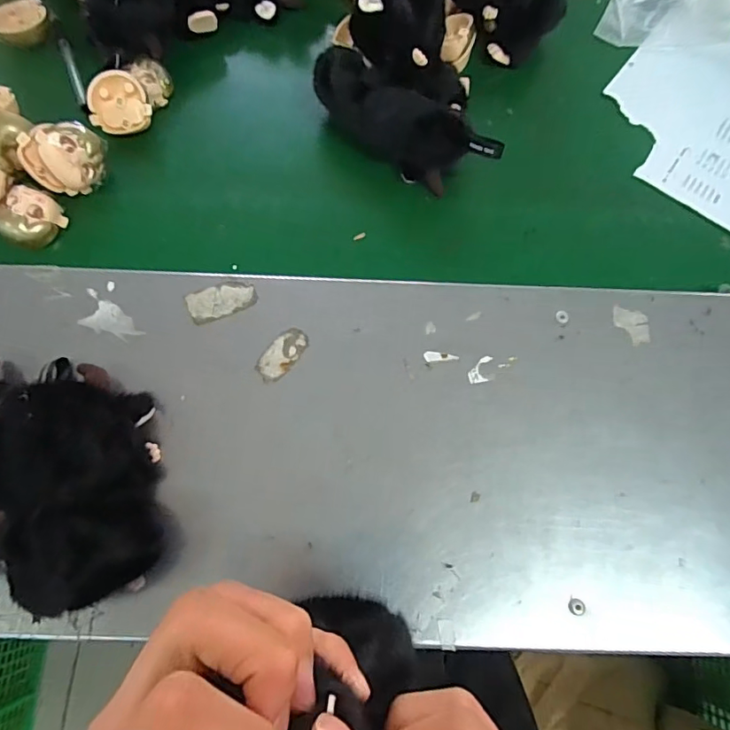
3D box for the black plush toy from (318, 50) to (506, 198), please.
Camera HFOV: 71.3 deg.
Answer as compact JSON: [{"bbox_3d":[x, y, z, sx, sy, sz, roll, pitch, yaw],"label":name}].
[{"bbox_3d":[0.029,-0.200,0.420,0.170,0.061,0.058,41,74,11],"label":"black plush toy"}]

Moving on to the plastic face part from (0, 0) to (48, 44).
[{"bbox_3d":[-0.320,-0.317,0.472,0.051,0.024,0.044,-31,75,-12],"label":"plastic face part"}]

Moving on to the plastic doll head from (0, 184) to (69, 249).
[{"bbox_3d":[-0.267,-0.116,0.404,0.038,0.025,0.045,30,72,8],"label":"plastic doll head"}]

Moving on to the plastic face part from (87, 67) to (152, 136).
[{"bbox_3d":[-0.208,-0.222,0.434,0.049,0.018,0.048,-8,106,-2],"label":"plastic face part"}]

